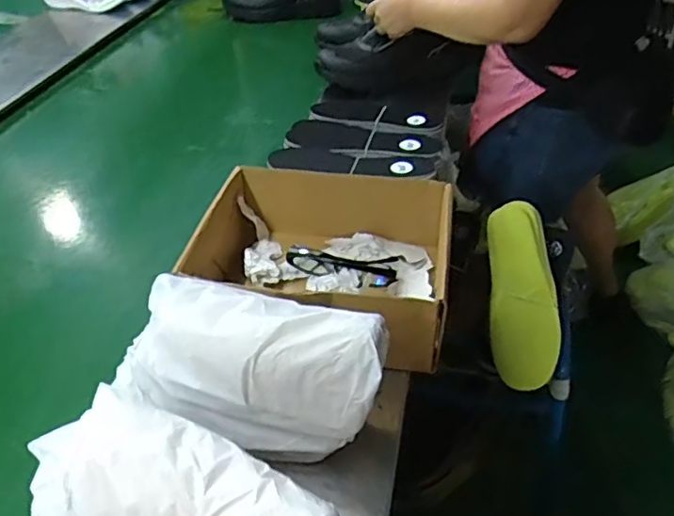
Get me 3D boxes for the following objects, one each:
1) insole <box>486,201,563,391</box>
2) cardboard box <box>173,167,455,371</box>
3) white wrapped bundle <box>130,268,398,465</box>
[{"bbox_3d":[0.296,0.052,0.969,0.111,0.042,0.322,2,64,2],"label":"insole"},{"bbox_3d":[-0.010,-0.002,0.695,0.269,0.097,0.239,8,40,9],"label":"cardboard box"},{"bbox_3d":[-0.068,0.094,0.522,0.215,0.117,0.094,14,41,16],"label":"white wrapped bundle"}]

